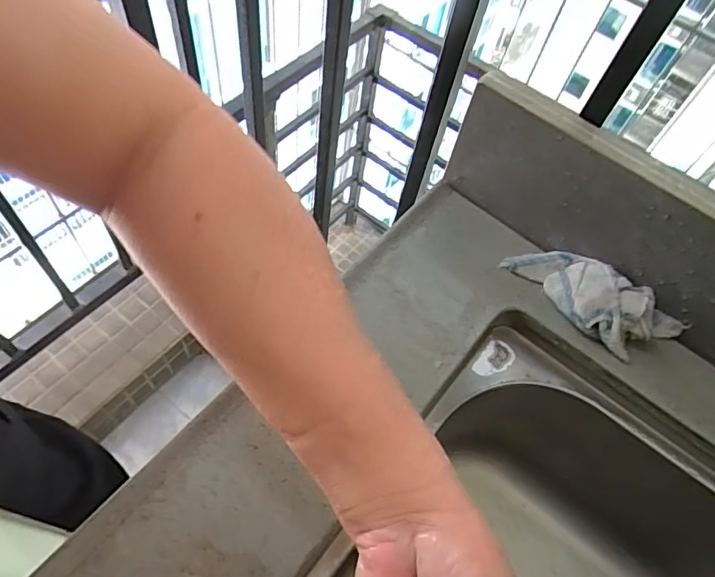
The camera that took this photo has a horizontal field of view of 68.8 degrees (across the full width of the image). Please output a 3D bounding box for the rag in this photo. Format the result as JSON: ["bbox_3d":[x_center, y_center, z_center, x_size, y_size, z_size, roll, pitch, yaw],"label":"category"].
[{"bbox_3d":[0.189,0.005,0.421,0.138,0.031,0.054,36,62,14],"label":"rag"}]

